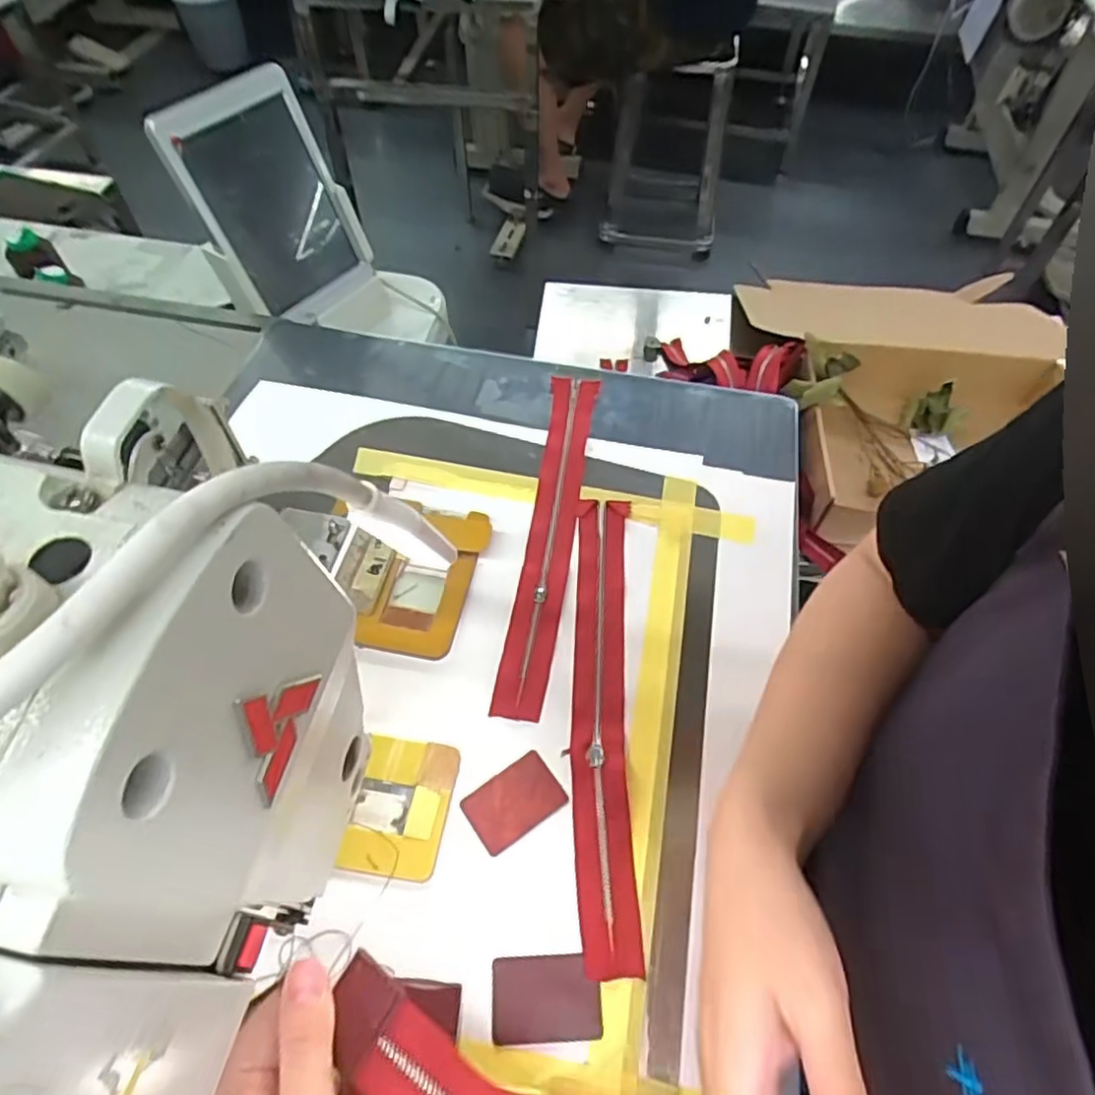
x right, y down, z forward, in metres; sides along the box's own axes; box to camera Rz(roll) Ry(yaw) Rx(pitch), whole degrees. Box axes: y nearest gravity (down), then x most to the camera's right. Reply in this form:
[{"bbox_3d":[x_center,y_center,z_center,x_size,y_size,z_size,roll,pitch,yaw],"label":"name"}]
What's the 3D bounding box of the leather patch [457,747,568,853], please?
[{"bbox_3d":[-0.018,0.140,0.373,0.051,0.004,0.035,-30,61,-19],"label":"leather patch"}]

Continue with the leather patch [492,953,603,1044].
[{"bbox_3d":[0.000,0.217,0.326,0.051,0.005,0.035,-1,56,-1],"label":"leather patch"}]

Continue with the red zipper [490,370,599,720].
[{"bbox_3d":[0.004,-0.021,0.485,0.034,0.008,0.296,6,55,7],"label":"red zipper"}]

